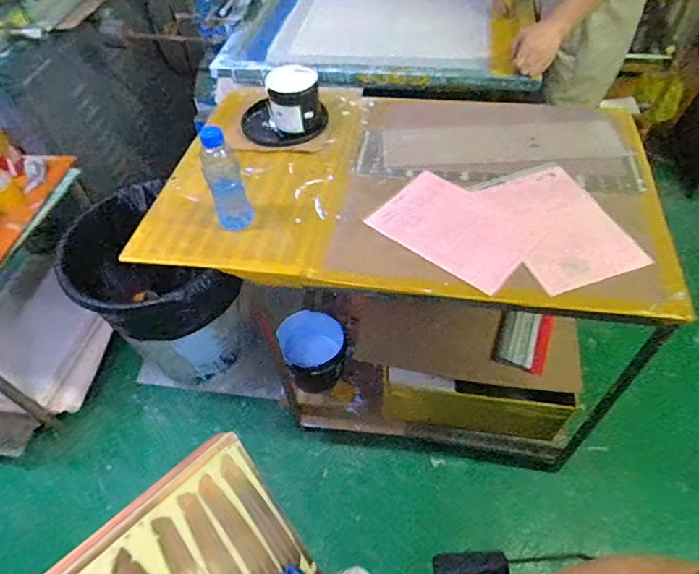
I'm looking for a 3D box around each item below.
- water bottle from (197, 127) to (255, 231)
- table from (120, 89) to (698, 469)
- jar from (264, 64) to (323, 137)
[{"bbox_3d":[-0.237,-0.197,0.939,0.070,0.211,0.056,-16,52,-9],"label":"water bottle"},{"bbox_3d":[0.149,-0.045,1.342,1.025,0.825,0.646,5,52,8],"label":"table"},{"bbox_3d":[-0.132,-0.445,1.177,0.126,0.128,0.115,-6,51,-1],"label":"jar"}]

